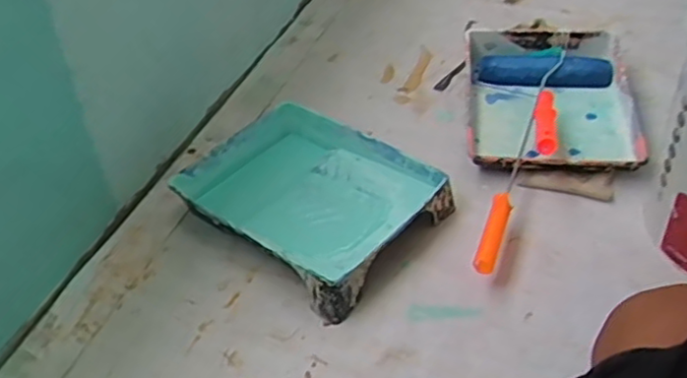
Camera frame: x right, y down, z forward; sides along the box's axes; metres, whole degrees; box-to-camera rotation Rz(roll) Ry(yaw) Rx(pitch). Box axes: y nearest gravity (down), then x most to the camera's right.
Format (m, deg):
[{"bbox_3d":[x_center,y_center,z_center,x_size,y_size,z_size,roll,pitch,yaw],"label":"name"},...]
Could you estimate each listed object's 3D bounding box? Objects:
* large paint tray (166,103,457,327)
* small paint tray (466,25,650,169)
[{"bbox_3d":[-0.054,0.015,1.029,0.356,0.073,0.278,28,50,30],"label":"large paint tray"},{"bbox_3d":[0.332,-0.154,1.090,0.259,0.087,0.326,-1,42,3],"label":"small paint tray"}]

